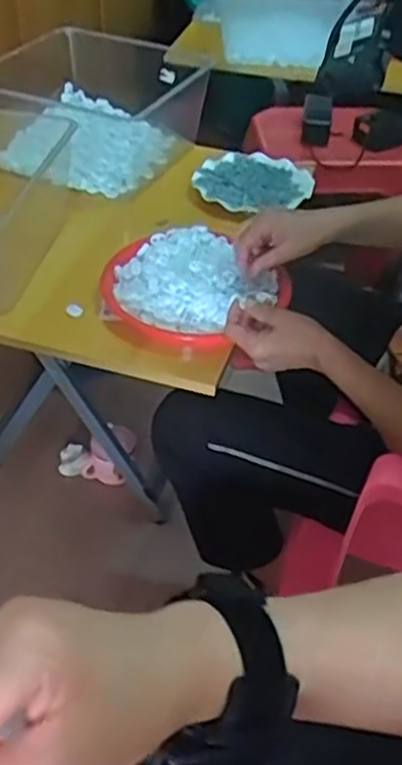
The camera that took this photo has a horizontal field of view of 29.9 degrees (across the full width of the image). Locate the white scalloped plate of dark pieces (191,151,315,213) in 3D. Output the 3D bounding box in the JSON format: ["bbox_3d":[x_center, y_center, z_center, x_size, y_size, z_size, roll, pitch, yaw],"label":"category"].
[{"bbox_3d":[0.085,-0.322,1.204,0.190,0.022,0.157,-16,46,-20],"label":"white scalloped plate of dark pieces"}]

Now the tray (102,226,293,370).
[{"bbox_3d":[-0.013,-0.131,0.984,0.231,0.040,0.224,23,46,20],"label":"tray"}]

